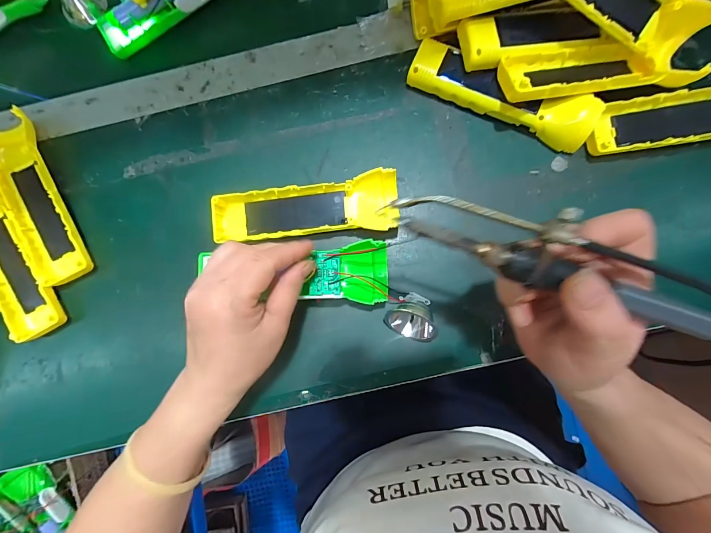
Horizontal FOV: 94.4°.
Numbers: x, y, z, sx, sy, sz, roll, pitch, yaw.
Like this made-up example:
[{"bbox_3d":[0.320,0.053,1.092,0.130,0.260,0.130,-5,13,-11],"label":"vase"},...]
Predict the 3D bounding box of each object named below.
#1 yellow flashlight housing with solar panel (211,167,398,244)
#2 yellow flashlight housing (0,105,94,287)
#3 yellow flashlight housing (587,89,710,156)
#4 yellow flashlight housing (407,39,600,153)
[{"bbox_3d":[-0.046,-0.048,0.293,0.165,0.025,0.047,-8,84,2],"label":"yellow flashlight housing with solar panel"},{"bbox_3d":[-0.295,-0.060,0.305,0.047,0.027,0.161,-26,84,0],"label":"yellow flashlight housing"},{"bbox_3d":[0.287,-0.130,0.285,0.168,0.022,0.050,-6,84,2],"label":"yellow flashlight housing"},{"bbox_3d":[0.129,-0.153,0.294,0.163,0.026,0.037,26,86,5],"label":"yellow flashlight housing"}]

